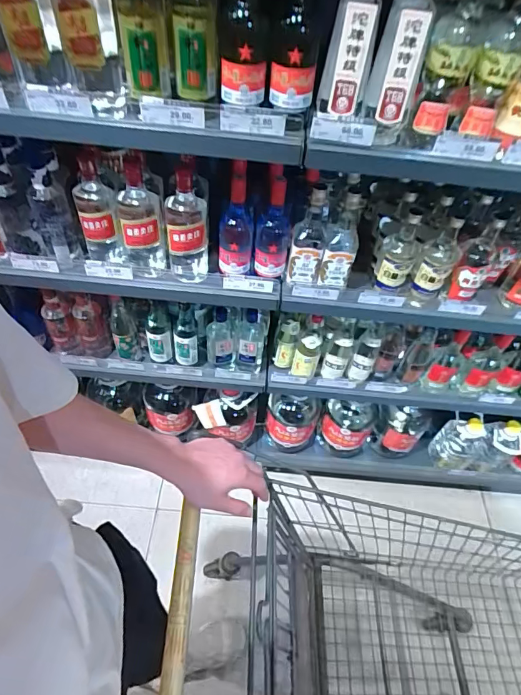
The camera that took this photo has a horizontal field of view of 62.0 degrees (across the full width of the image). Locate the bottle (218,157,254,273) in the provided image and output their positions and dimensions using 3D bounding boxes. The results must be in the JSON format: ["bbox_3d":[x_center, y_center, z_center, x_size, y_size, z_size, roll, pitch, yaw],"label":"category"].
[{"bbox_3d":[-0.047,-0.252,0.870,0.068,0.233,0.060,3,52,-3],"label":"bottle"}]

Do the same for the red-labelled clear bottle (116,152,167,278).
[{"bbox_3d":[-0.245,-0.261,0.887,0.083,0.232,0.078,-7,53,-11],"label":"red-labelled clear bottle"}]

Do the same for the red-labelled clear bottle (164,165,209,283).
[{"bbox_3d":[-0.152,-0.252,0.893,0.082,0.239,0.078,-4,53,-8],"label":"red-labelled clear bottle"}]

